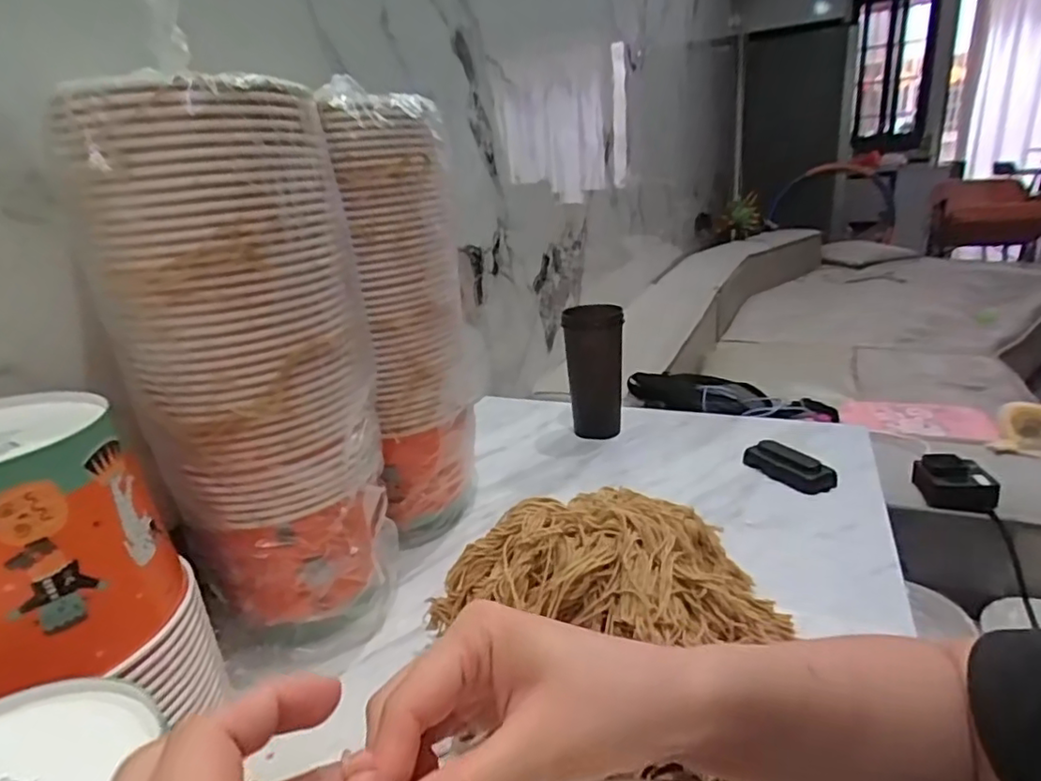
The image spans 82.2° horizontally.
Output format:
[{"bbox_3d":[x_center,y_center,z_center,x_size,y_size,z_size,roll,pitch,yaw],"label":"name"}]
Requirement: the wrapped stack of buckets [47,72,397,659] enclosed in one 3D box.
[{"bbox_3d":[-0.201,-0.005,0.470,0.142,0.410,0.134,0,21,12],"label":"wrapped stack of buckets"}]

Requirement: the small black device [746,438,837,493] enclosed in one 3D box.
[{"bbox_3d":[0.315,0.088,0.706,0.038,0.030,0.102,-15,23,-25],"label":"small black device"}]

